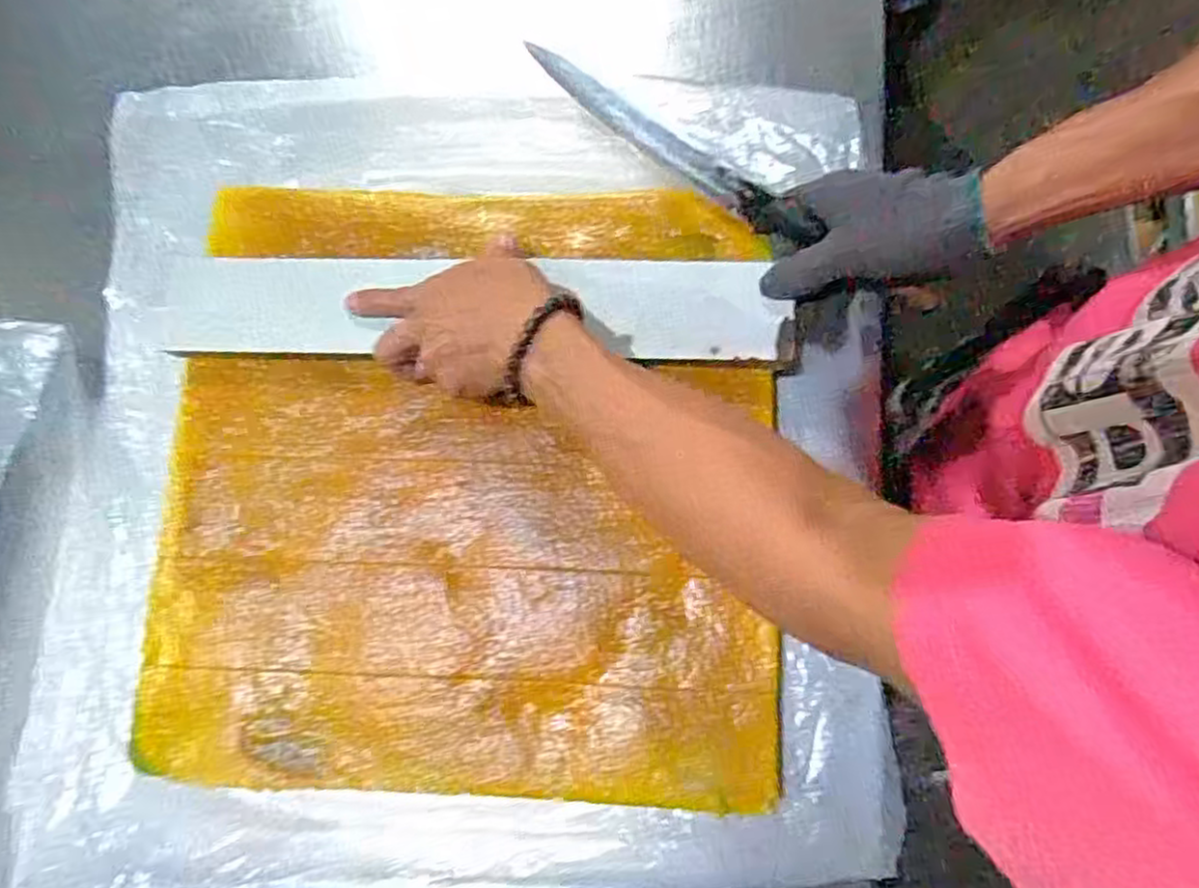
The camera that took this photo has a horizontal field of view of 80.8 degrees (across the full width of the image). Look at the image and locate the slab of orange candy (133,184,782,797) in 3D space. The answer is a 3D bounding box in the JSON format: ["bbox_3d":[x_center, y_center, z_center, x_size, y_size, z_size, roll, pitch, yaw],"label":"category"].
[{"bbox_3d":[-0.092,0.013,0.498,0.417,0.017,0.423,3,78,2],"label":"slab of orange candy"}]

